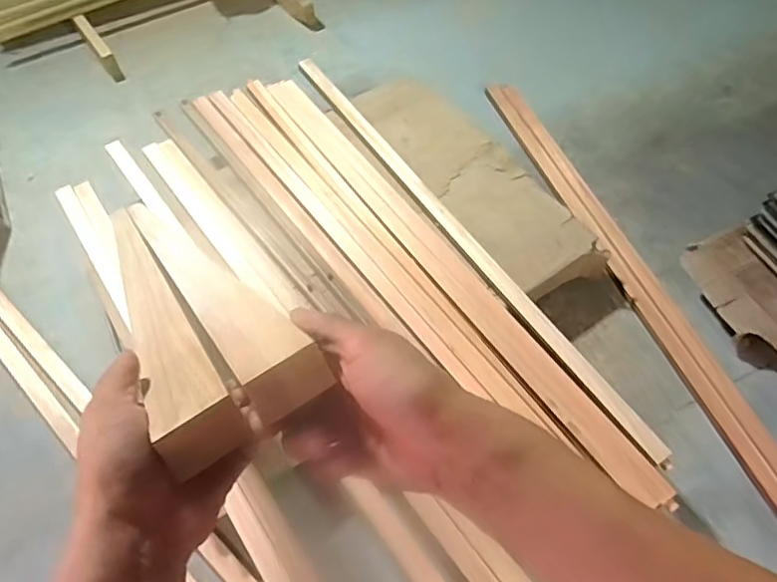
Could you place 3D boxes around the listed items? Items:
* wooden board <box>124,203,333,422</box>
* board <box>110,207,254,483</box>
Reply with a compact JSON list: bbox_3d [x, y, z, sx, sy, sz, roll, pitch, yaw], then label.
[{"bbox_3d":[-0.227,-0.033,0.626,0.047,0.035,0.754,-35,27,-16],"label":"wooden board"},{"bbox_3d":[-0.300,-0.023,0.679,0.047,0.035,0.891,-34,26,-16],"label":"board"}]

